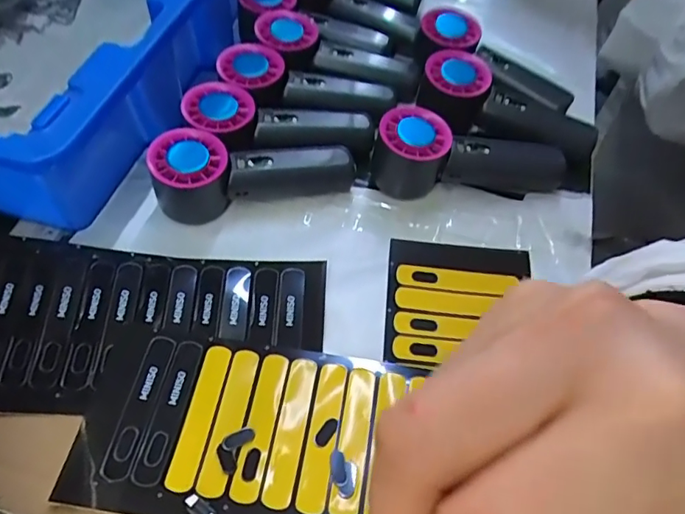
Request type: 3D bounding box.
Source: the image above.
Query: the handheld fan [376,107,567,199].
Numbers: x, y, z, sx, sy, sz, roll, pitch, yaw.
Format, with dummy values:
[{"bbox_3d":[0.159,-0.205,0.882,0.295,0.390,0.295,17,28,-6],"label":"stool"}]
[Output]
[{"bbox_3d":[0.103,-0.087,0.435,0.165,0.057,0.054,-4,55,-6],"label":"handheld fan"}]

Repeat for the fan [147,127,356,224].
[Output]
[{"bbox_3d":[-0.071,-0.072,0.422,0.156,0.061,0.053,-16,57,-9],"label":"fan"}]

